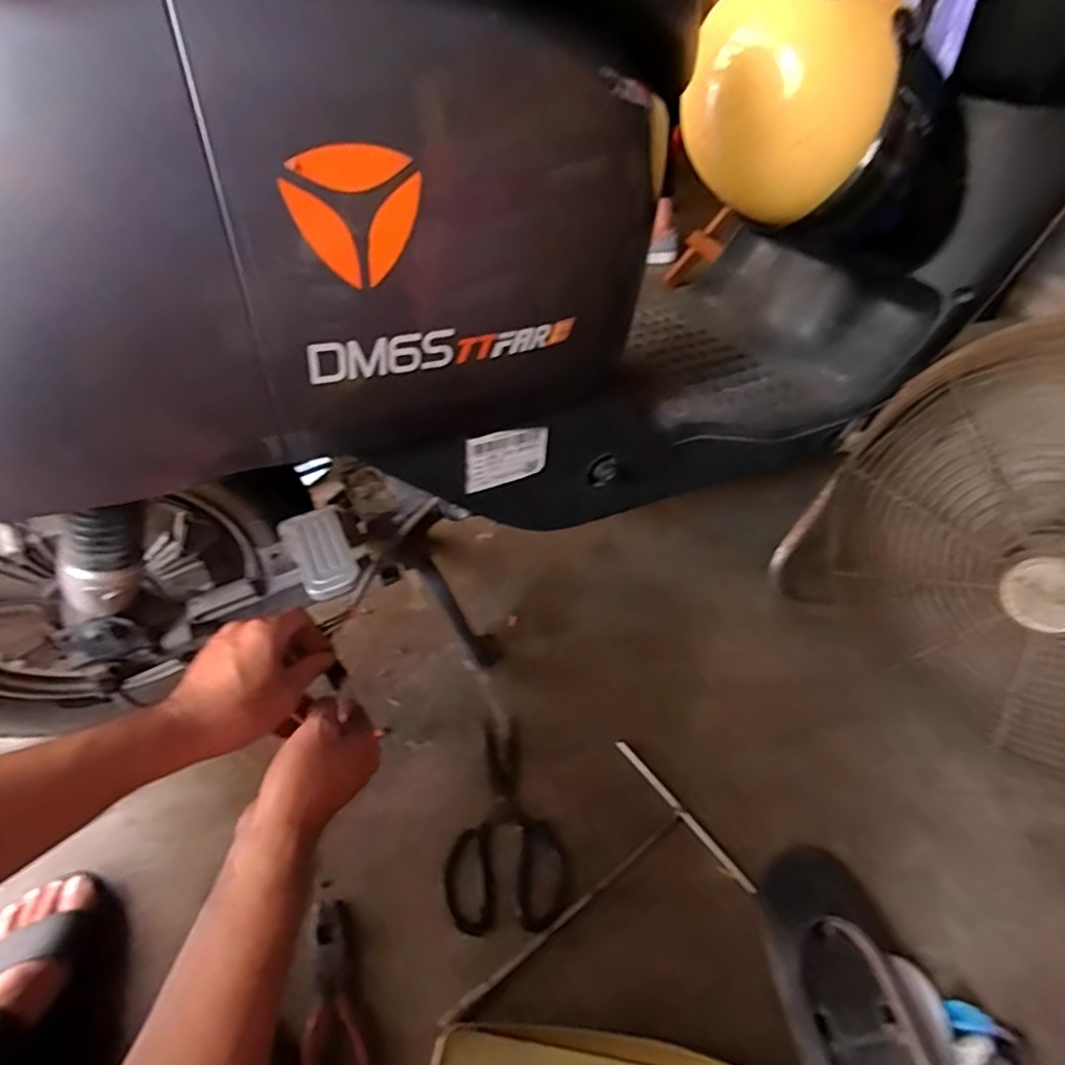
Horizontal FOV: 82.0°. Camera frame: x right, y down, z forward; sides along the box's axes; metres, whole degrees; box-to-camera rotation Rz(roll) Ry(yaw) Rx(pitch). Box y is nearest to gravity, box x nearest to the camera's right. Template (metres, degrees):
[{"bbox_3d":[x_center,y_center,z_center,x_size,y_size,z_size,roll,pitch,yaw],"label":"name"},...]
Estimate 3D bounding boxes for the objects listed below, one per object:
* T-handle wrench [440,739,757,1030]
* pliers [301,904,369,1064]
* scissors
[{"bbox_3d":[0.049,0.368,0.598,0.303,0.007,0.187,-31,54,-25],"label":"T-handle wrench"},{"bbox_3d":[-0.171,0.433,0.526,0.047,0.022,0.203,-14,47,-14],"label":"pliers"},{"bbox_3d":[-0.027,0.298,0.648,0.118,0.012,0.209,-1,46,-2],"label":"scissors"}]

